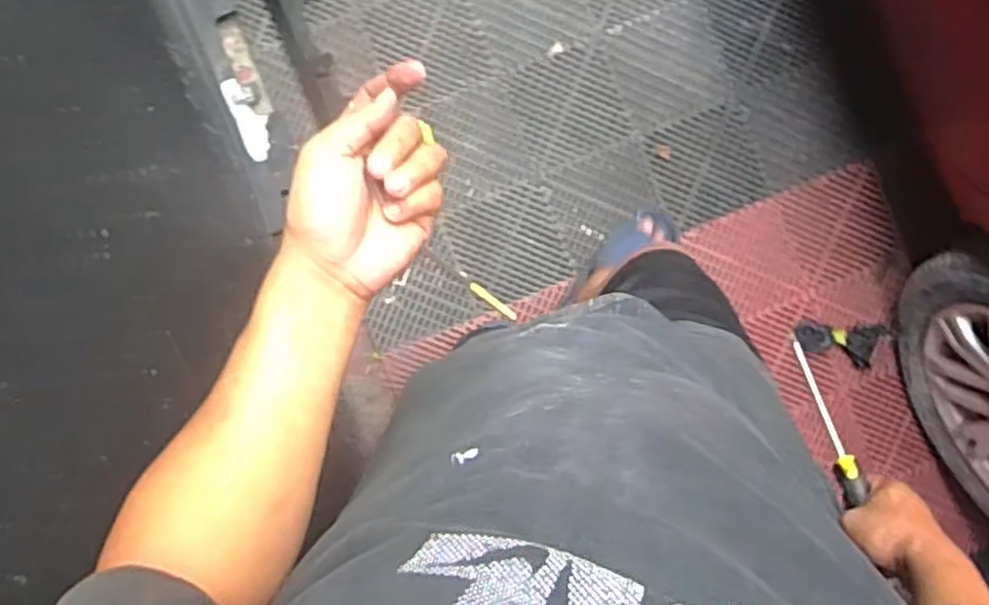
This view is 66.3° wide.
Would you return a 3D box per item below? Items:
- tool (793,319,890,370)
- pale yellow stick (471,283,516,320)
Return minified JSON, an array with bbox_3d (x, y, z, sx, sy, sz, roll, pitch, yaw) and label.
[{"bbox_3d":[0.665,0.081,1.461,0.166,0.022,0.079,4,94,-1],"label":"tool"},{"bbox_3d":[-0.001,-0.002,1.445,0.104,0.012,0.018,37,93,-3],"label":"pale yellow stick"}]

